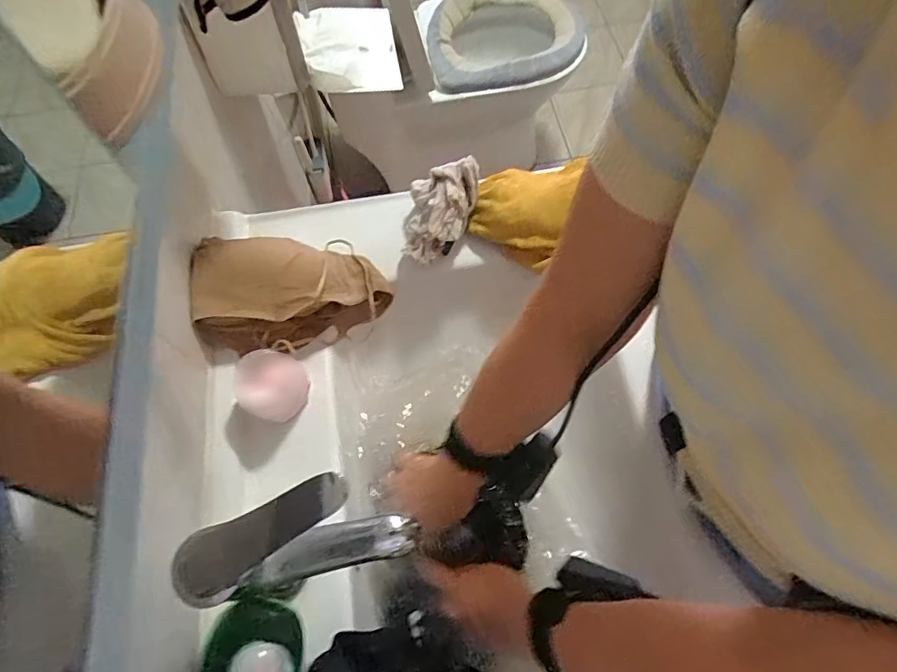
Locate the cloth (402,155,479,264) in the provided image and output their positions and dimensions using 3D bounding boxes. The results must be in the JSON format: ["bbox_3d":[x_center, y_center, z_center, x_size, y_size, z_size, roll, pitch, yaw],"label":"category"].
[{"bbox_3d":[-0.008,-0.141,0.579,0.084,0.052,0.107,1,65,2],"label":"cloth"}]

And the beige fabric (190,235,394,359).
[{"bbox_3d":[-0.163,-0.051,0.554,0.192,0.092,0.119,-11,65,-3],"label":"beige fabric"}]

